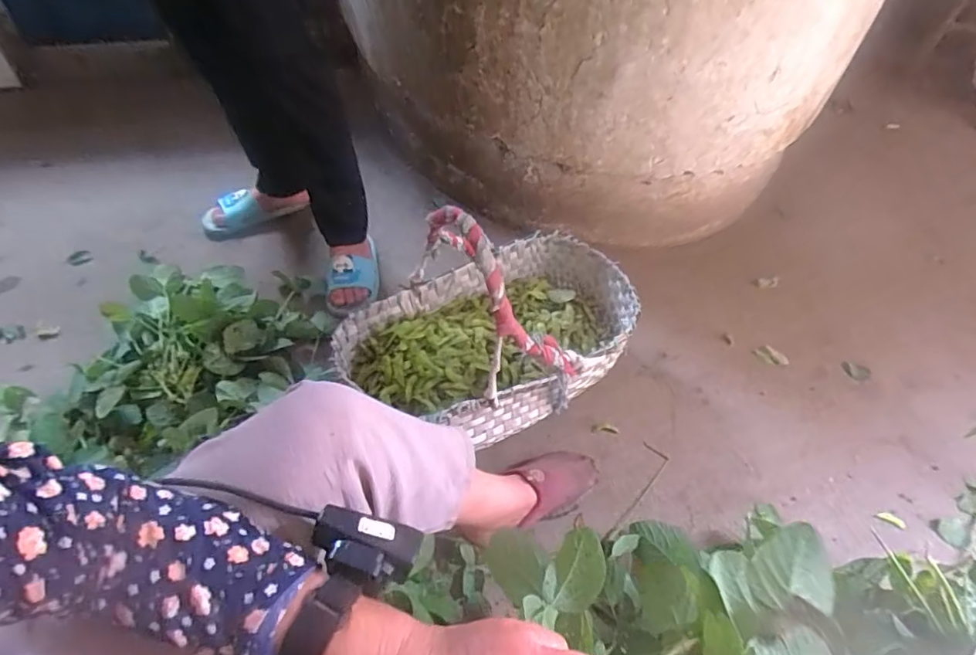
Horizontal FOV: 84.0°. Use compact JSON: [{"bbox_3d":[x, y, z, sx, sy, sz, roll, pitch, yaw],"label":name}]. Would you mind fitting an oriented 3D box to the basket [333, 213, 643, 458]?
[{"bbox_3d":[0.030,-0.050,0.807,0.448,0.307,0.272,-24,53,-20],"label":"basket"}]

